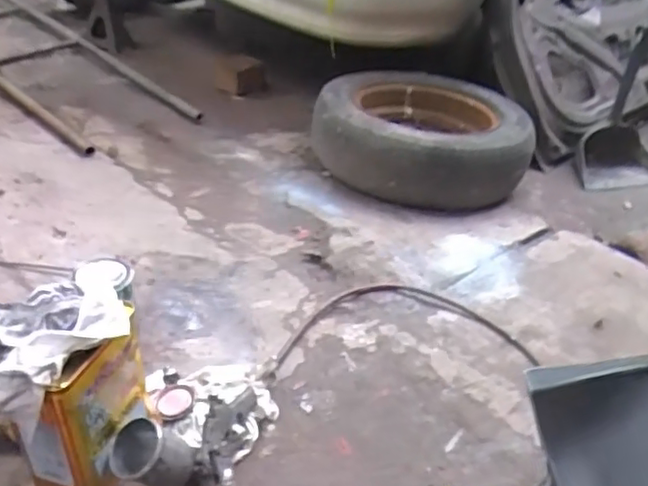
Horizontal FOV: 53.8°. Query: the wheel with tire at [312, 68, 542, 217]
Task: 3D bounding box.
[{"bbox_3d":[0.264,-0.289,1.756,0.553,0.203,0.449,8,35,5],"label":"wheel with tire"}]

